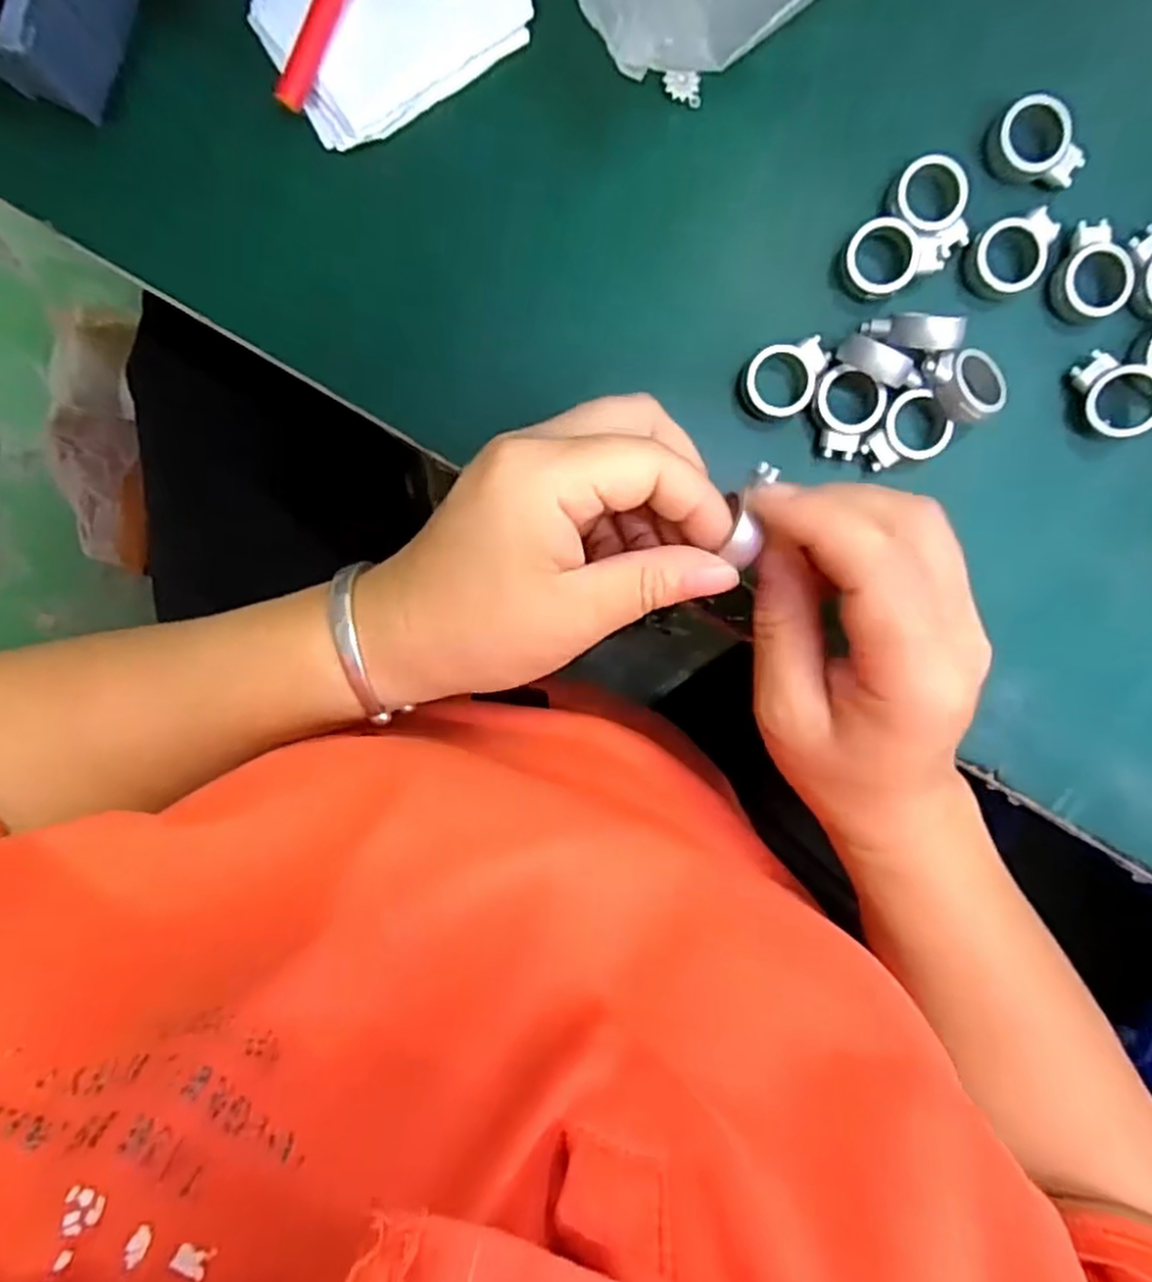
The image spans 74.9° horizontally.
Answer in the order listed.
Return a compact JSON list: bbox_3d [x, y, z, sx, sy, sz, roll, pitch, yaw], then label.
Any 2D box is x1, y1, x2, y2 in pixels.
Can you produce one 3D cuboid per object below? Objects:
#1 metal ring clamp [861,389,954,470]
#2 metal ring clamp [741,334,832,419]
[{"bbox_3d":[0.123,-0.078,0.283,0.031,0.011,0.025,-36,97,3],"label":"metal ring clamp"},{"bbox_3d":[0.078,-0.097,0.280,0.033,0.012,0.025,-16,97,0],"label":"metal ring clamp"}]

